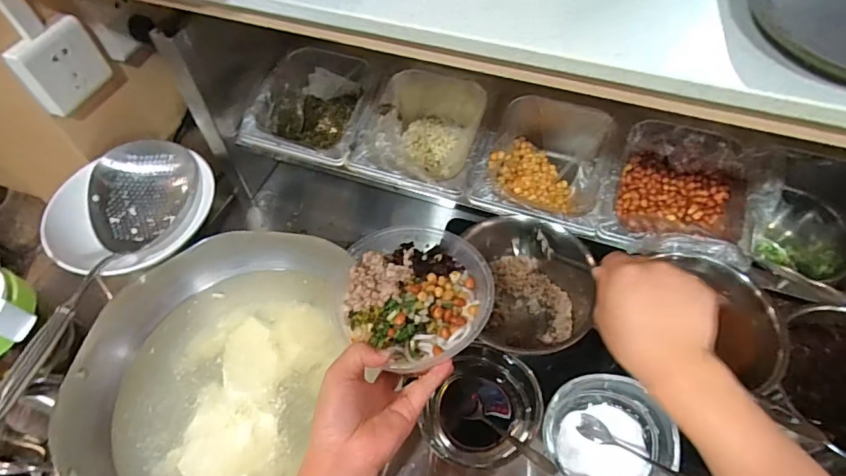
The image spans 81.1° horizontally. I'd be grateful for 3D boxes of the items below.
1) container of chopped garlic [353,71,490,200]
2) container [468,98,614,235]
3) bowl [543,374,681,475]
[{"bbox_3d":[0.002,-0.130,0.674,0.149,0.097,0.170,15,58,13],"label":"container of chopped garlic"},{"bbox_3d":[0.153,-0.082,0.633,0.152,0.093,0.169,18,59,15],"label":"container"},{"bbox_3d":[0.168,0.181,0.454,0.116,0.051,0.113,-1,56,2],"label":"bowl"}]

